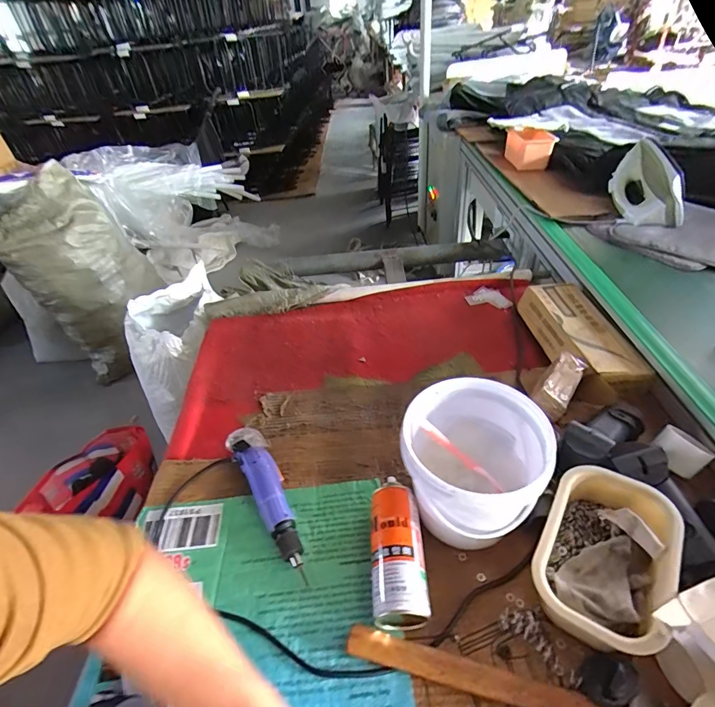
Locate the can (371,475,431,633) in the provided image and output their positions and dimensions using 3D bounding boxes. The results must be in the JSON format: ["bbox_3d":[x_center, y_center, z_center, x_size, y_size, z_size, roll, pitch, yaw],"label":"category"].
[{"bbox_3d":[0.051,0.259,0.526,0.069,0.065,0.189,-5,41,2],"label":"can"}]

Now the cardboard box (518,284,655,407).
[{"bbox_3d":[0.443,-0.033,0.796,0.126,0.064,0.349,-7,41,1],"label":"cardboard box"}]

